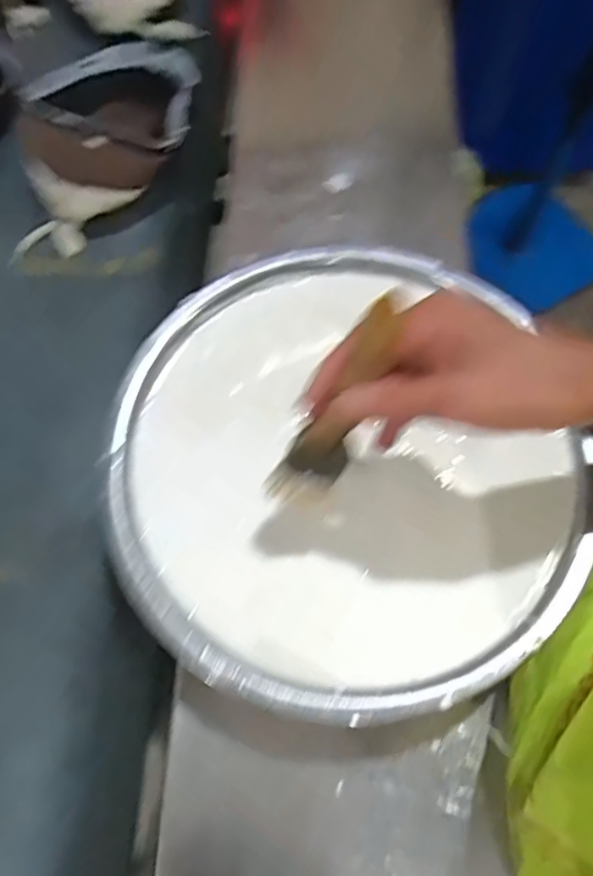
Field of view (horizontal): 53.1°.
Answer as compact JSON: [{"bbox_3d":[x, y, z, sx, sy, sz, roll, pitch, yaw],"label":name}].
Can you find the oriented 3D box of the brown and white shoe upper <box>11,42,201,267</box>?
[{"bbox_3d":[-0.196,-0.323,0.633,0.160,0.112,0.257,1,67,2],"label":"brown and white shoe upper"}]

